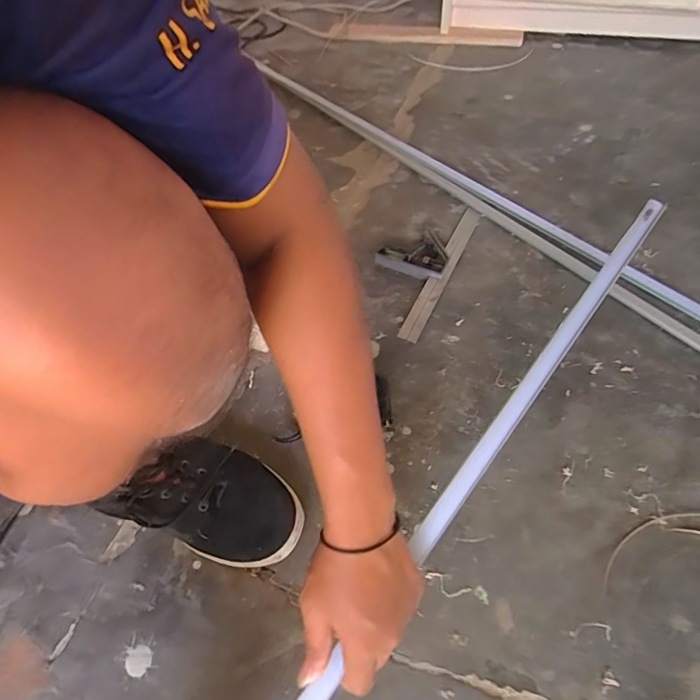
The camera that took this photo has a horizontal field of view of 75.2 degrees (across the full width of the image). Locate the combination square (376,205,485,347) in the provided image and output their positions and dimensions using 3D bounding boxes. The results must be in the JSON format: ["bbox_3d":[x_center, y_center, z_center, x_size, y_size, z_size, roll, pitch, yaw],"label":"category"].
[{"bbox_3d":[0.099,-0.132,0.671,0.107,0.022,0.289,20,59,17],"label":"combination square"}]

